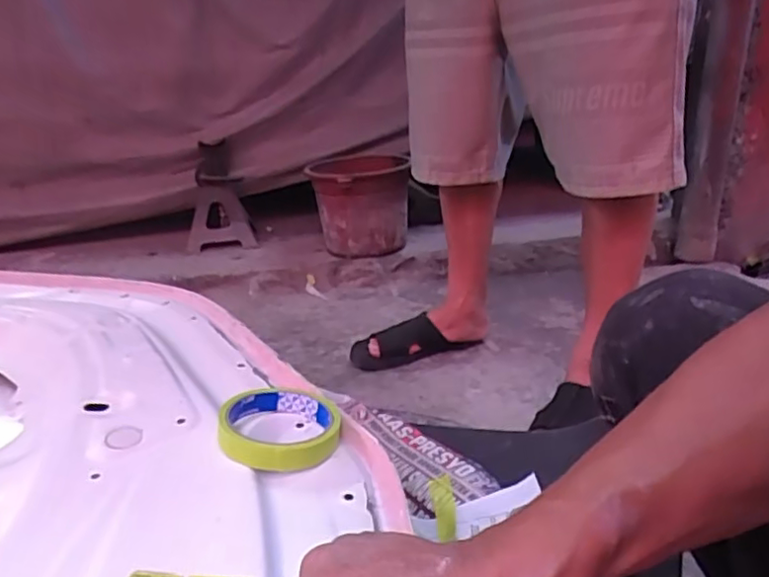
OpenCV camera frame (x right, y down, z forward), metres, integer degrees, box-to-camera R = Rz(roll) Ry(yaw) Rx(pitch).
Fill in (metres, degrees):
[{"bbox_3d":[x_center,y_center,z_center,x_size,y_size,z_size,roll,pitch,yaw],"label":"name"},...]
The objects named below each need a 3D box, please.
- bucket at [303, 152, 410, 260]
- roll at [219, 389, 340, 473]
[{"bbox_3d":[-0.060,-0.228,1.623,0.247,0.214,0.294,-3,22,0],"label":"bucket"},{"bbox_3d":[-0.080,0.104,0.477,0.090,0.031,0.095,-4,22,-5],"label":"roll"}]

